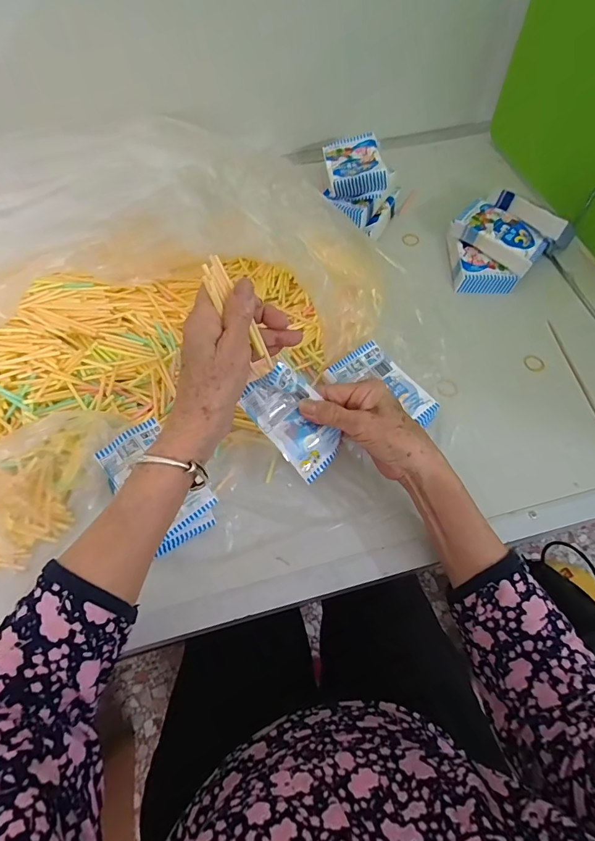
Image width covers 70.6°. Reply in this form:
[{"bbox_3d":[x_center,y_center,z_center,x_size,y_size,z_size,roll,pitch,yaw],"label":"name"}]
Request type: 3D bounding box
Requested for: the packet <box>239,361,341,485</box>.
[{"bbox_3d":[0.000,0.001,0.368,0.055,0.018,0.099,-39,102,-11],"label":"packet"}]

